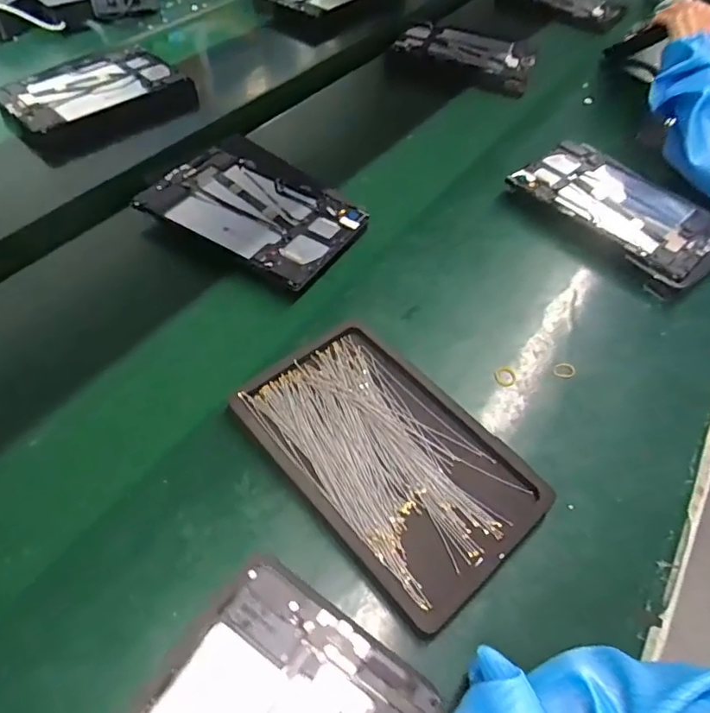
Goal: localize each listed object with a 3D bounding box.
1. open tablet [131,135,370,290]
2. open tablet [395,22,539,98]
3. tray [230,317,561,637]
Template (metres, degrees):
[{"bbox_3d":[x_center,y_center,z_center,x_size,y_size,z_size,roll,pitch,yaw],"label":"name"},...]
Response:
[{"bbox_3d":[-0.115,-0.180,0.634,0.243,0.020,0.174,30,55,16],"label":"open tablet"},{"bbox_3d":[0.199,-0.544,0.944,0.244,0.029,0.157,28,57,16],"label":"open tablet"},{"bbox_3d":[0.026,0.081,0.444,0.156,0.023,0.243,-32,62,-27],"label":"tray"}]

